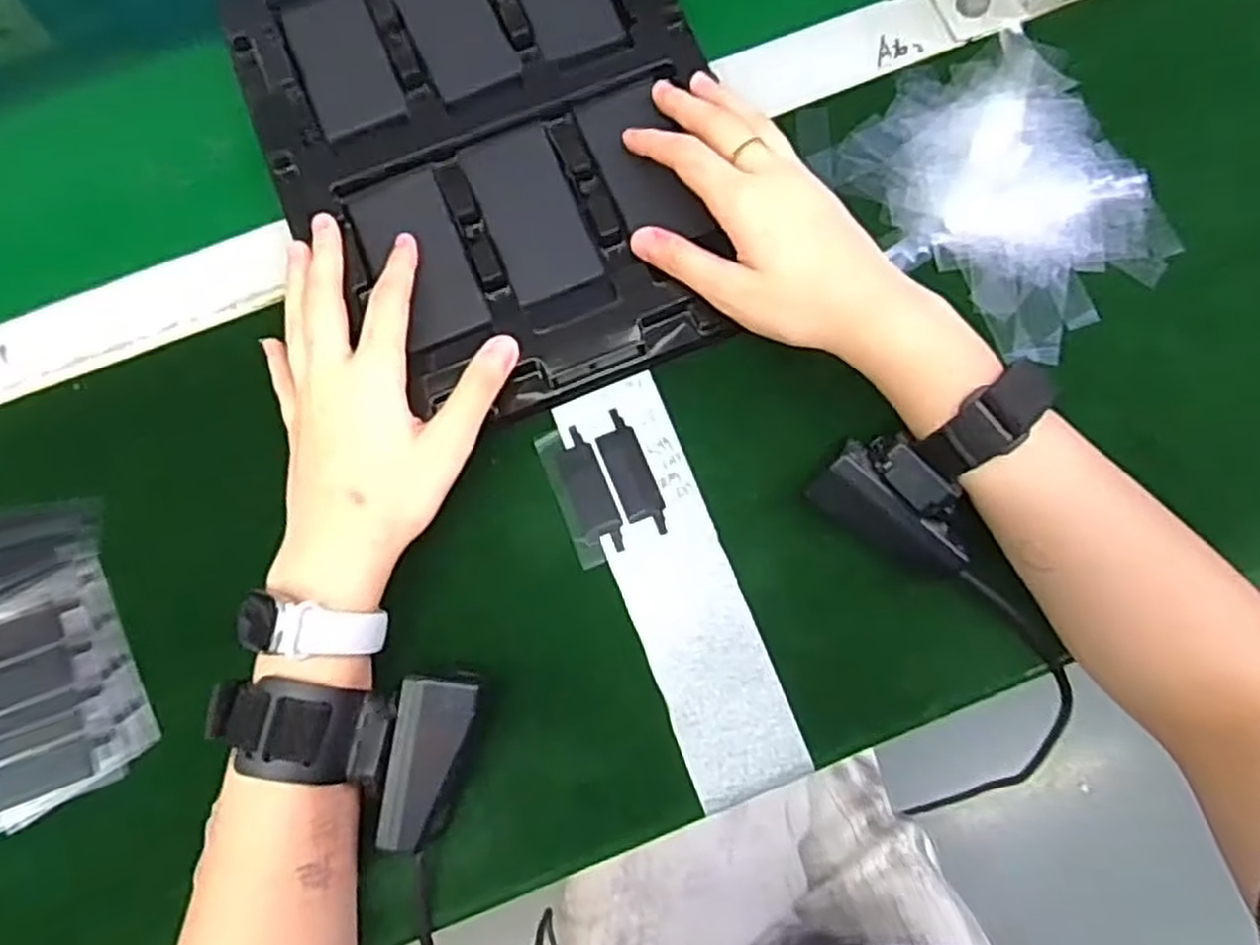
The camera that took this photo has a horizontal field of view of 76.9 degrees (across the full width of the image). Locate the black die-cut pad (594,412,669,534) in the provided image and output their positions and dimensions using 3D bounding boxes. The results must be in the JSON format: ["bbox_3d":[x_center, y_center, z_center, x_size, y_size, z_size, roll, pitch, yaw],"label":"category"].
[{"bbox_3d":[0.000,0.001,0.377,0.019,0.004,0.061,-21,77,-4],"label":"black die-cut pad"}]

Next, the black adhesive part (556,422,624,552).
[{"bbox_3d":[-0.019,0.009,0.375,0.018,0.004,0.061,-21,77,-4],"label":"black adhesive part"}]

